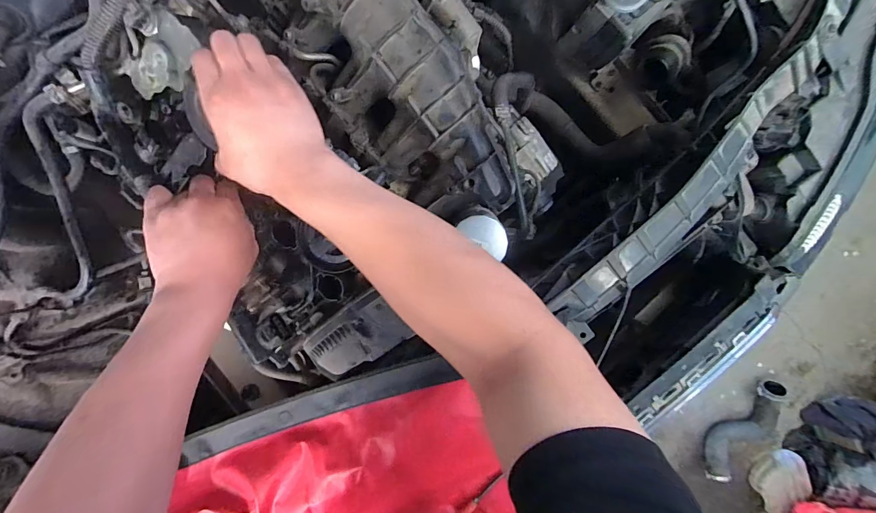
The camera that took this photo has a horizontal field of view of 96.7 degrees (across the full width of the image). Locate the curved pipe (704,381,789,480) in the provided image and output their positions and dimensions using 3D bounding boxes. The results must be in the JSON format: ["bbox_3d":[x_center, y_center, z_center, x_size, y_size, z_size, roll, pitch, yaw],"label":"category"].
[{"bbox_3d":[1.139,0.640,1.419,0.166,0.099,0.402,36,93,-6],"label":"curved pipe"}]

